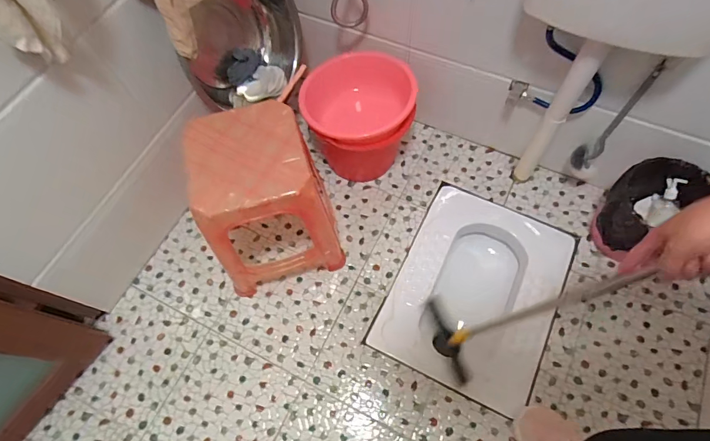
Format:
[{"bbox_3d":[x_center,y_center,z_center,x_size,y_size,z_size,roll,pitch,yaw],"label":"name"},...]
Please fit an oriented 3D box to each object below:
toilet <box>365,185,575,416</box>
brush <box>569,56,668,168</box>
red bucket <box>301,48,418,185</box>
[{"bbox_3d":[0.350,0.210,1.203,0.418,0.174,0.546,25,69,13],"label":"toilet"},{"bbox_3d":[0.633,-0.234,0.993,0.068,0.336,0.058,-40,70,-15],"label":"brush"},{"bbox_3d":[0.009,-0.264,1.168,0.292,0.308,0.242,-8,64,-2],"label":"red bucket"}]

